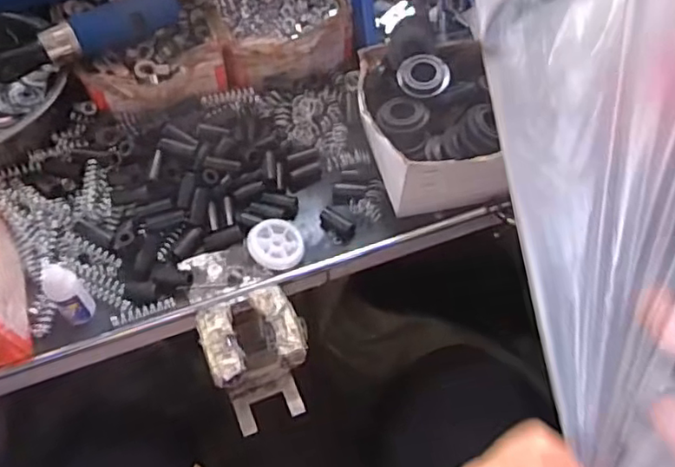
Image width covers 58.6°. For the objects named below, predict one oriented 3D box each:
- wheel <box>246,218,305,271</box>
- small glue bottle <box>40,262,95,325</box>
[{"bbox_3d":[-0.054,0.009,0.528,0.048,0.013,0.046,1,58,-2],"label":"wheel"},{"bbox_3d":[-0.214,0.049,0.480,0.021,0.066,0.025,40,65,21],"label":"small glue bottle"}]

